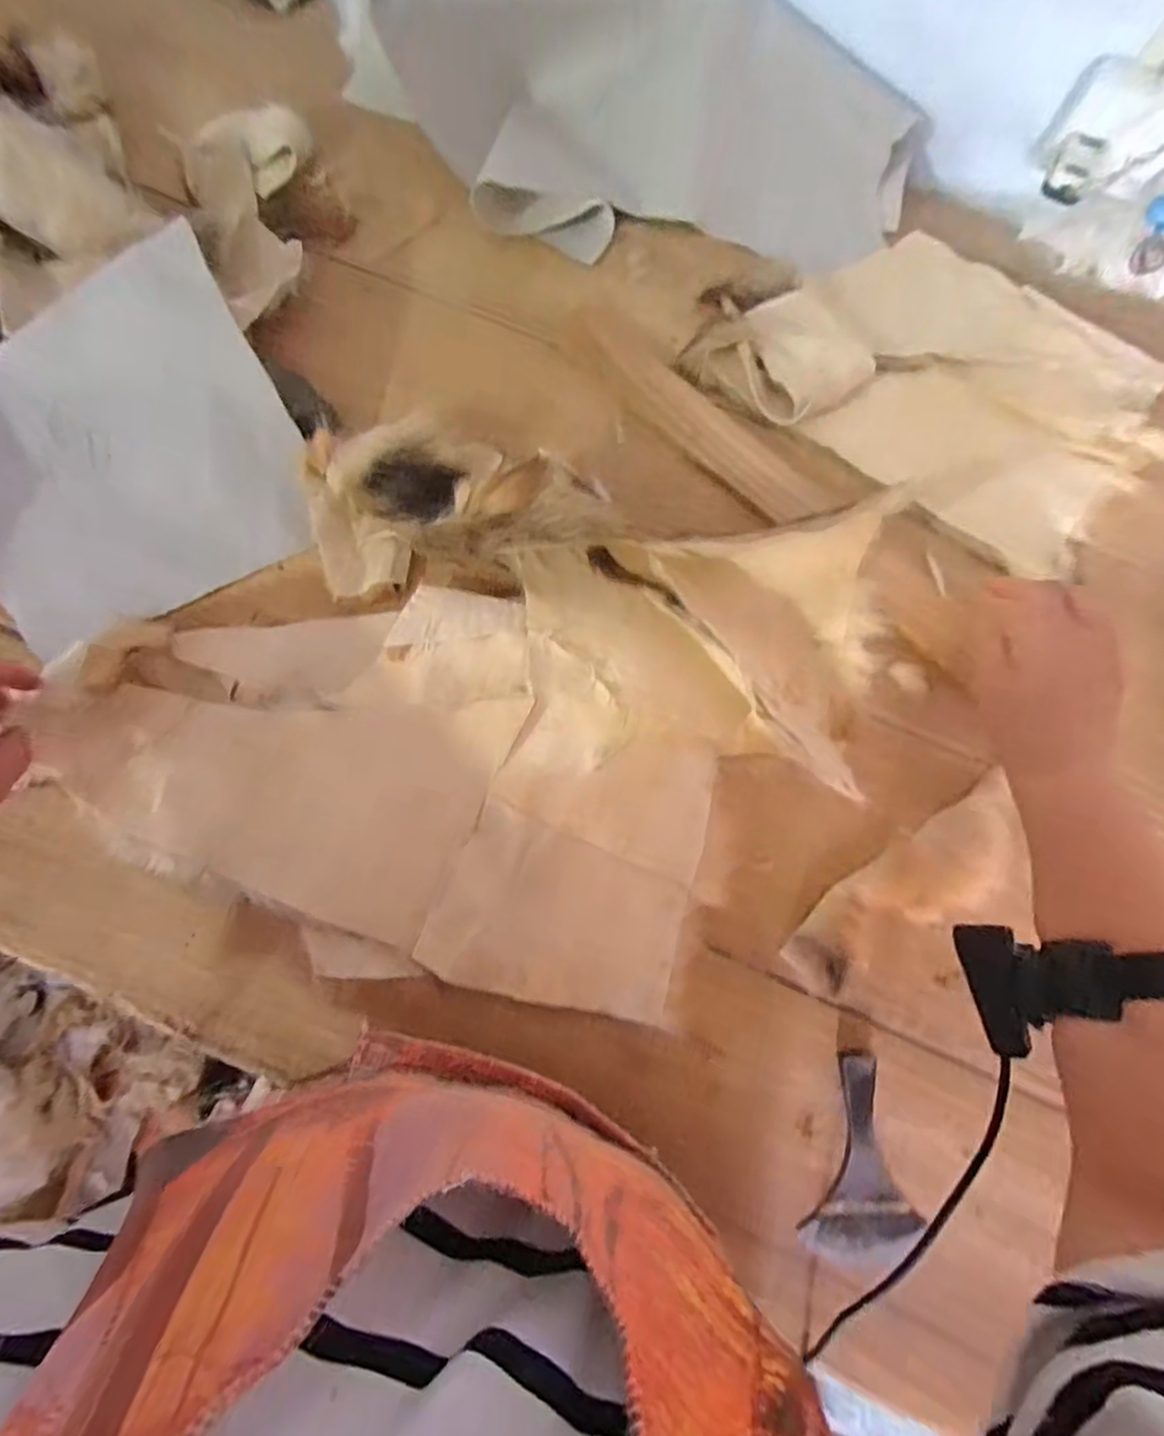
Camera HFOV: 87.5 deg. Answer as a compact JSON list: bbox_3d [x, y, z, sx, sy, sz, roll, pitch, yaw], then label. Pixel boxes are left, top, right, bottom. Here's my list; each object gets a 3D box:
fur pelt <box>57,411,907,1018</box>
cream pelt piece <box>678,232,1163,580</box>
[{"bbox_3d":[-0.064,-0.023,0.452,0.504,0.048,0.414,22,78,3],"label":"fur pelt"},{"bbox_3d":[0.313,-0.304,0.528,0.366,0.028,0.255,36,79,6],"label":"cream pelt piece"}]

